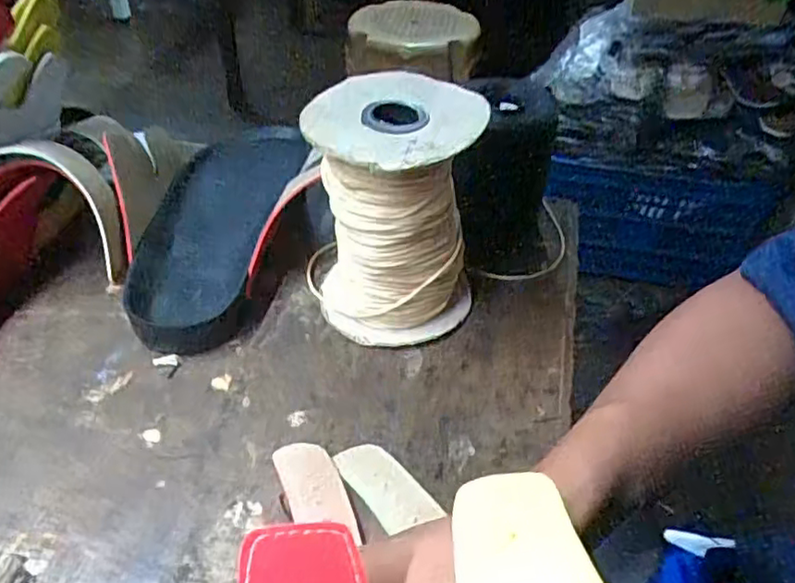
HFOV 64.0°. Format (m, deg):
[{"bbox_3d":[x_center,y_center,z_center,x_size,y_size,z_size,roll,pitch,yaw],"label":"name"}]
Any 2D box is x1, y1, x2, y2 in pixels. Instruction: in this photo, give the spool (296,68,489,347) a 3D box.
[{"bbox_3d":[-0.003,-0.048,0.397,0.105,0.143,0.092,2,43,1],"label":"spool"}]

